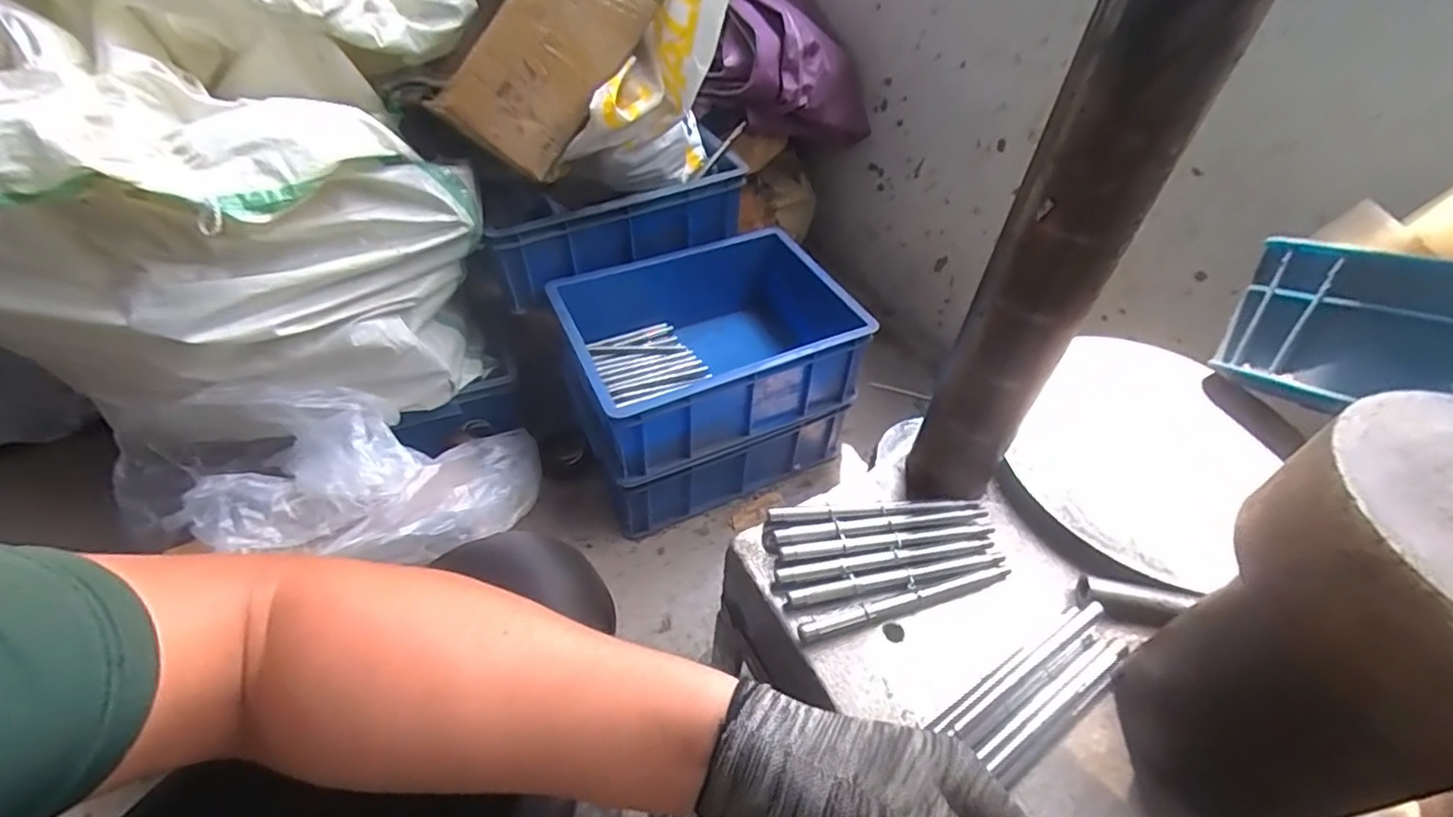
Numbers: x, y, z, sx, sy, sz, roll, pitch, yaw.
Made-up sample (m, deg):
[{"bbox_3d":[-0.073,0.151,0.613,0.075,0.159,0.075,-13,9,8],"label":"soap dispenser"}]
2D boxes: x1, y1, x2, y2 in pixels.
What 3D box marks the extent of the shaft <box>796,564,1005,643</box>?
[{"bbox_3d":[0.126,0.132,0.442,0.159,0.008,0.012,-12,49,-14],"label":"shaft"}]

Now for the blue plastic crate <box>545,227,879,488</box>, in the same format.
[{"bbox_3d":[-0.011,-0.094,0.985,0.438,0.172,0.291,-18,51,-19],"label":"blue plastic crate"}]

